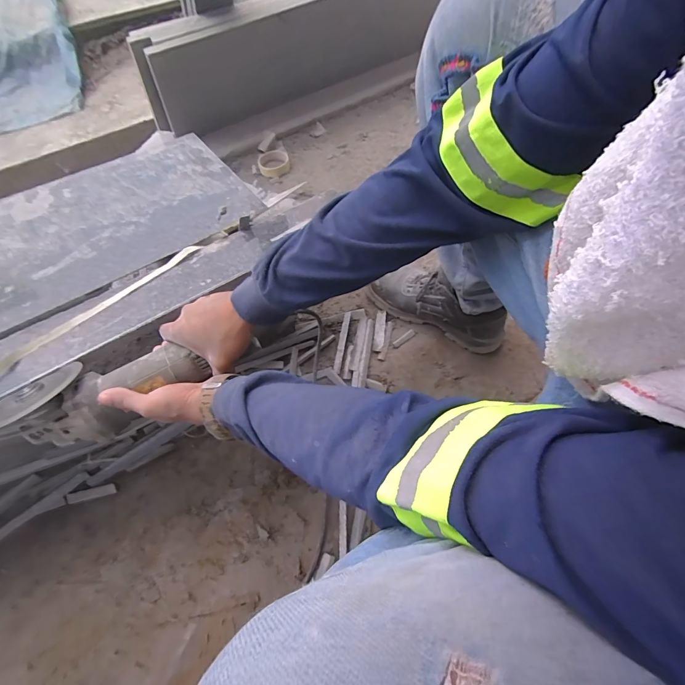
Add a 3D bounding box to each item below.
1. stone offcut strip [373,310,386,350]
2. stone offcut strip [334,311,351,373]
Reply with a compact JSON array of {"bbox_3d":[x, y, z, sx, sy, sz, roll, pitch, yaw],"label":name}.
[{"bbox_3d":[0.074,-0.023,0.691,0.019,0.016,0.082,7,61,3],"label":"stone offcut strip"},{"bbox_3d":[0.001,-0.003,0.676,0.012,0.006,0.137,9,61,4],"label":"stone offcut strip"}]

